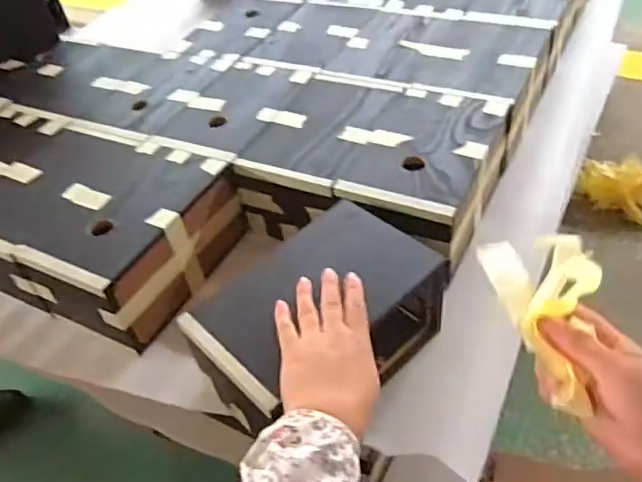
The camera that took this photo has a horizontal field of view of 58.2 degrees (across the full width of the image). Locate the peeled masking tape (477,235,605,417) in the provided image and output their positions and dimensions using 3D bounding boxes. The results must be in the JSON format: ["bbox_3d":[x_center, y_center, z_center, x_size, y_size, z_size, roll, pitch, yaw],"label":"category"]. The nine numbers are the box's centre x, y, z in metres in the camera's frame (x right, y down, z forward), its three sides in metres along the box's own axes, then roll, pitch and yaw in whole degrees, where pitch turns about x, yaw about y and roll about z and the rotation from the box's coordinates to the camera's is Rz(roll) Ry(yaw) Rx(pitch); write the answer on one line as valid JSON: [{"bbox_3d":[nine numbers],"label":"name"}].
[{"bbox_3d":[0.161,0.039,0.395,0.056,0.060,0.132,-14,45,-6],"label":"peeled masking tape"}]

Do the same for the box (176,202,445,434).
[{"bbox_3d":[0.000,0.090,0.568,0.211,0.144,0.129,-38,52,-26],"label":"box"}]

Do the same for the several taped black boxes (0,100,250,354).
[{"bbox_3d":[-0.404,-0.058,0.758,0.575,0.102,0.245,18,51,24],"label":"several taped black boxes"}]

